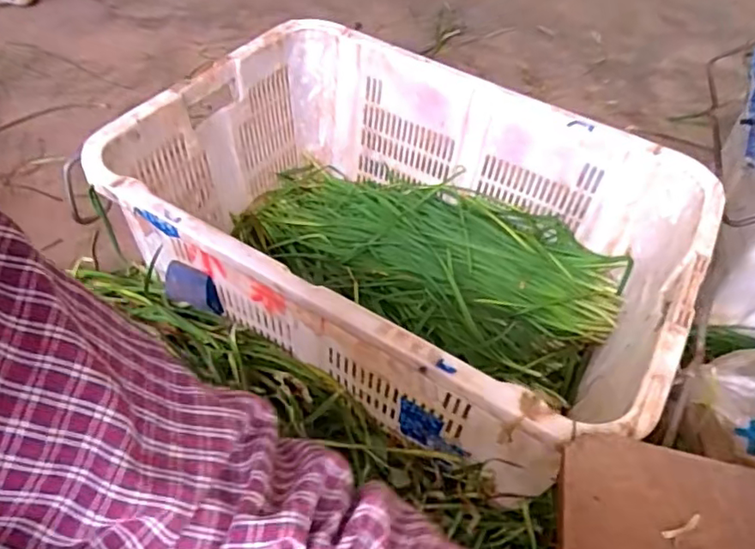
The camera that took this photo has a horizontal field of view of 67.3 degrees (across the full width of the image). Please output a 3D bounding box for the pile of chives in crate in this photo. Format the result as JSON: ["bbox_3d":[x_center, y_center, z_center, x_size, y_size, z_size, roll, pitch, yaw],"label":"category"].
[{"bbox_3d":[0.070,-0.027,0.904,0.588,0.107,0.260,25,52,14],"label":"pile of chives in crate"}]

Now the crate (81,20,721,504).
[{"bbox_3d":[0.030,-0.045,0.772,0.653,0.261,0.458,28,52,16],"label":"crate"}]

